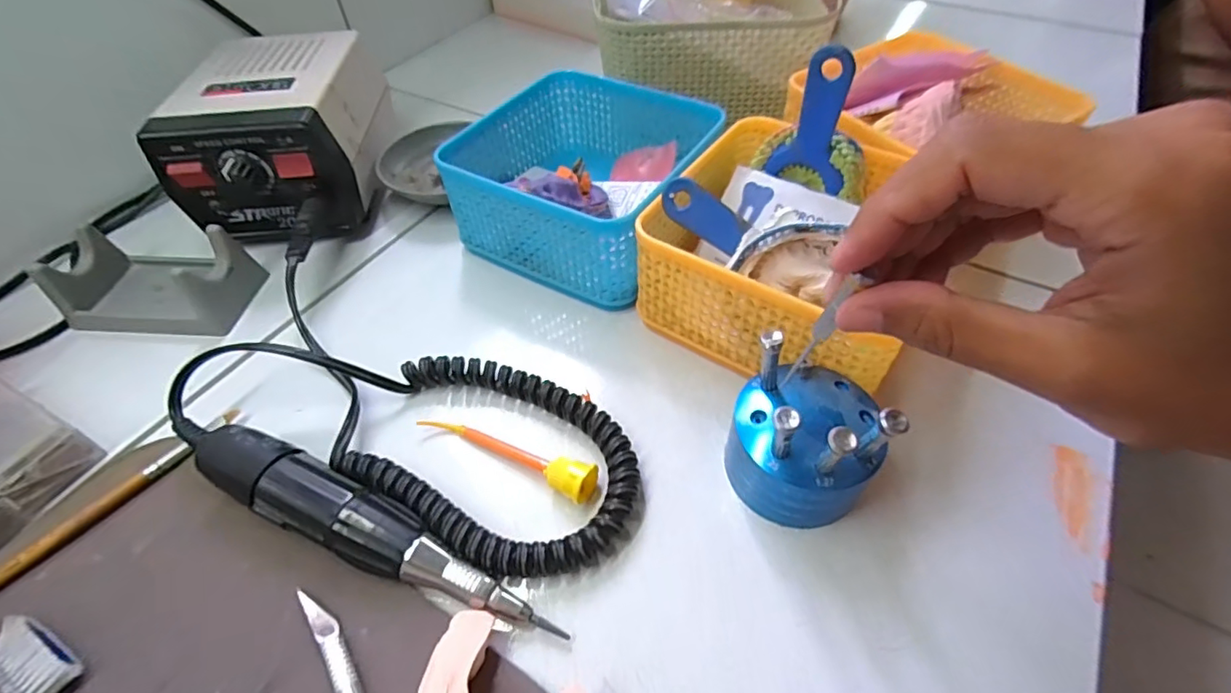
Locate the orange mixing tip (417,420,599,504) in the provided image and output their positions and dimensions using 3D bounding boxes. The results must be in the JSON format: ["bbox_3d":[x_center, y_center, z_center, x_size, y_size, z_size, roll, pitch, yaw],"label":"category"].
[{"bbox_3d":[-0.052,0.047,0.255,0.090,0.016,0.017,17,53,17],"label":"orange mixing tip"}]

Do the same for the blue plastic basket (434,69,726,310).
[{"bbox_3d":[-0.017,-0.102,0.347,0.131,0.066,0.133,24,55,20],"label":"blue plastic basket"}]

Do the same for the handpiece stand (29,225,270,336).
[{"bbox_3d":[-0.266,-0.041,0.323,0.099,0.039,0.055,4,50,5],"label":"handpiece stand"}]

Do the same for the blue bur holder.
[{"bbox_3d":[0.078,0.033,0.228,0.057,0.068,0.061,21,54,19],"label":"blue bur holder"}]

